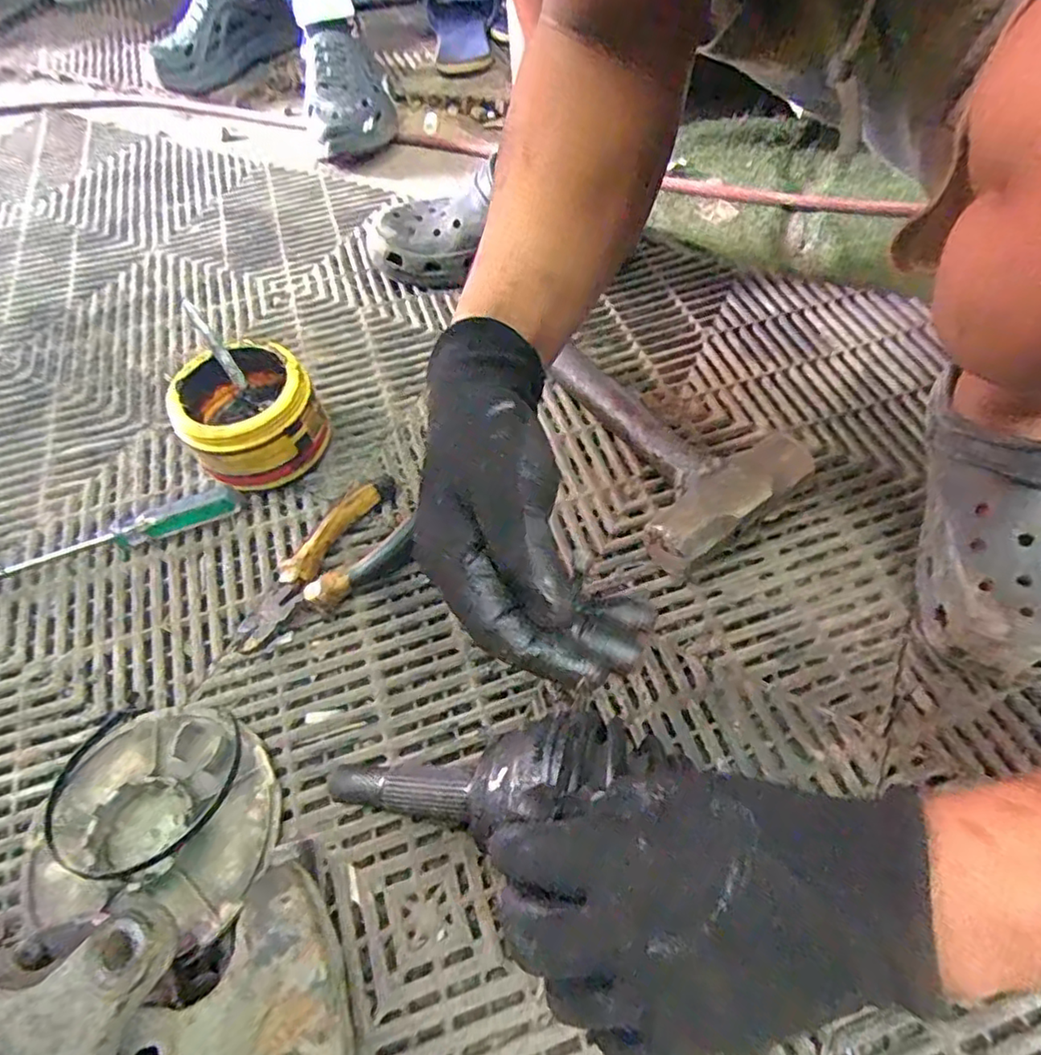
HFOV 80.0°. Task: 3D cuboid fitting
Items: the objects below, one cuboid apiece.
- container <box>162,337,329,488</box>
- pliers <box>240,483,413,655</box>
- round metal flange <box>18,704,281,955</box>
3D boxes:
[{"bbox_3d":[-0.212,-0.092,0.496,0.099,0.075,0.110,-20,57,-9],"label":"container"},{"bbox_3d":[-0.137,0.030,0.442,0.060,0.020,0.141,30,64,22],"label":"pliers"},{"bbox_3d":[-0.210,0.166,0.362,0.132,0.033,0.118,5,57,8],"label":"round metal flange"}]

